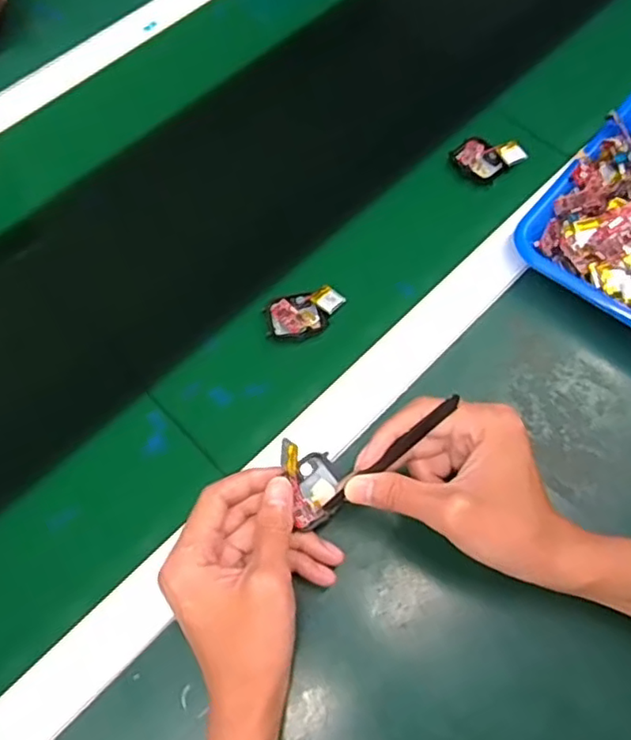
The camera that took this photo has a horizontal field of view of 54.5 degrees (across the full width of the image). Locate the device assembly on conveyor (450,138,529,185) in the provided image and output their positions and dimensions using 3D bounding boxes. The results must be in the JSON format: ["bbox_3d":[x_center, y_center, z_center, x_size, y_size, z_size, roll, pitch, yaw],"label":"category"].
[{"bbox_3d":[0.151,-0.190,0.544,0.049,0.014,0.049,-35,68,-15],"label":"device assembly on conveyor"}]

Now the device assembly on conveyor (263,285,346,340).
[{"bbox_3d":[-0.007,-0.045,0.478,0.061,0.011,0.038,-15,64,-6],"label":"device assembly on conveyor"}]

